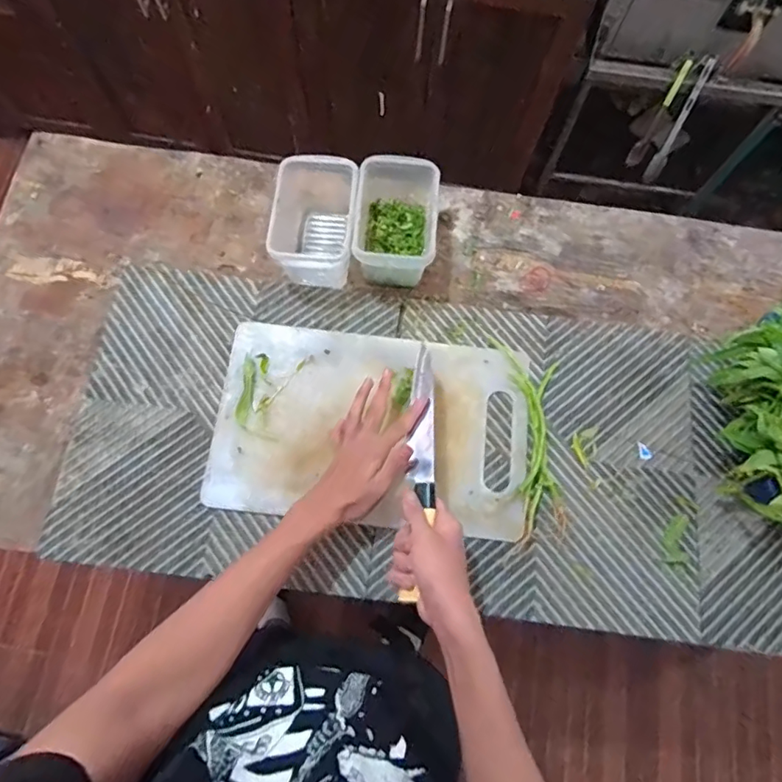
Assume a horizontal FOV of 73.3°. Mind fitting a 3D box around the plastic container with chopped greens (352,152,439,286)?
[{"bbox_3d":[0.005,-0.225,0.724,0.101,0.099,0.164,4,71,0],"label":"plastic container with chopped greens"}]

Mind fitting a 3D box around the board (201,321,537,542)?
[{"bbox_3d":[-0.021,0.044,0.679,0.405,0.022,0.245,7,75,1],"label":"board"}]

